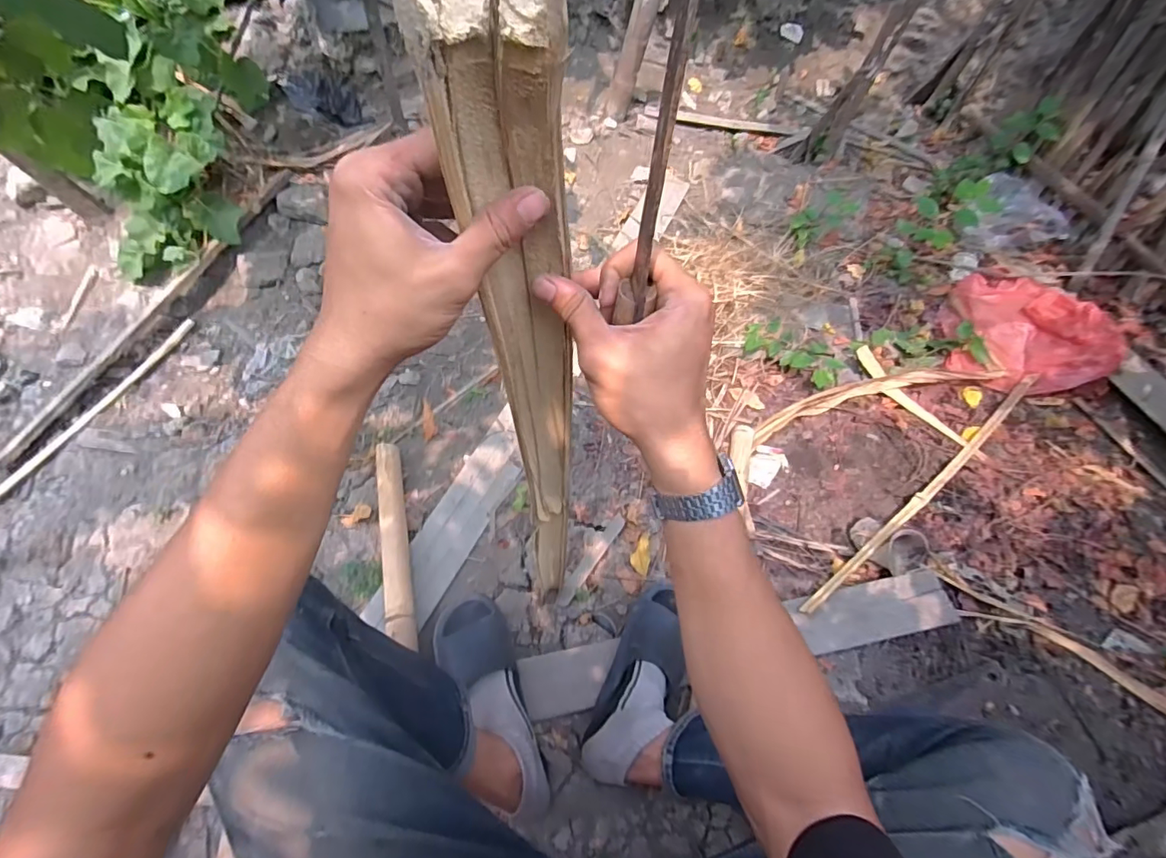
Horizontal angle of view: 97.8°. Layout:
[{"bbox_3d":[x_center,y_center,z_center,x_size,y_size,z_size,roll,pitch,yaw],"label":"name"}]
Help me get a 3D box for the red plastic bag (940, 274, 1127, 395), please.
[{"bbox_3d":[1.107,-0.263,1.281,0.328,0.125,0.369,16,56,7],"label":"red plastic bag"}]

